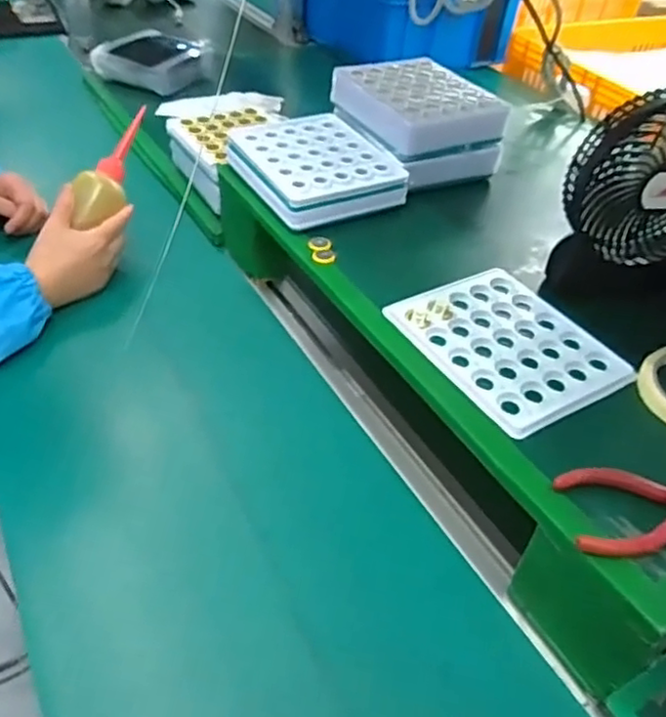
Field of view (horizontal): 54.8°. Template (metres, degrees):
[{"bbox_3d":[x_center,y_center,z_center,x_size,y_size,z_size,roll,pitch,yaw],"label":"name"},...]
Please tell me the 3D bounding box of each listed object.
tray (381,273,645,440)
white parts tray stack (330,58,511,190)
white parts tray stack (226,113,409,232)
[{"bbox_3d":[0.138,-0.013,0.511,0.130,0.008,0.158,-20,49,-26],"label":"tray"},{"bbox_3d":[0.088,-0.260,0.705,0.125,0.077,0.154,-21,49,-26],"label":"white parts tray stack"},{"bbox_3d":[-0.020,-0.199,0.666,0.136,0.033,0.160,-18,48,-24],"label":"white parts tray stack"}]

